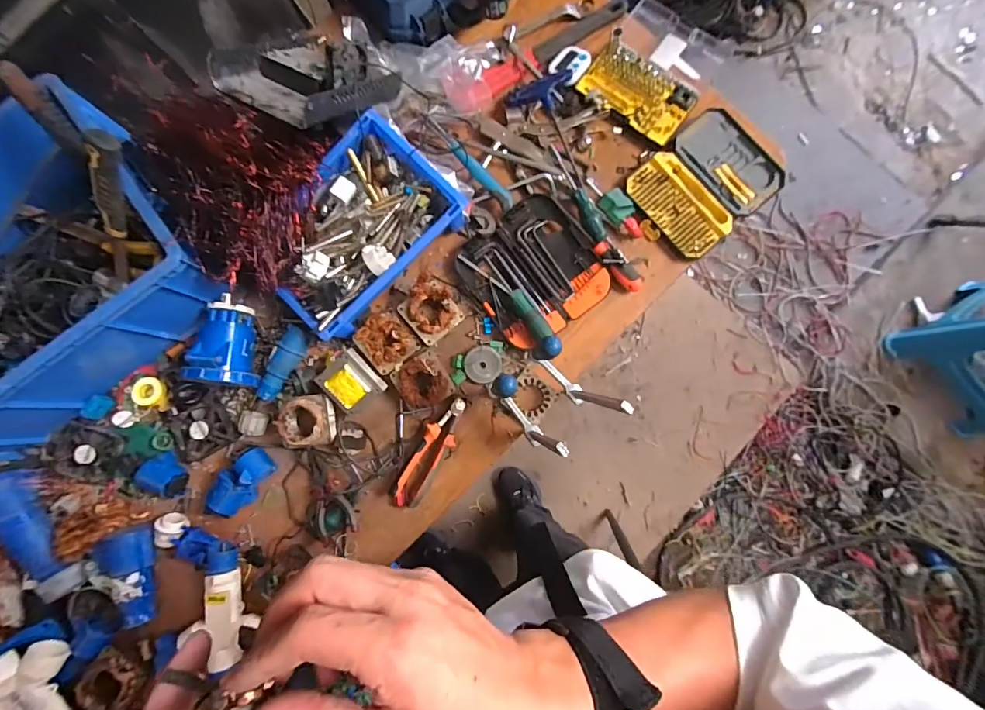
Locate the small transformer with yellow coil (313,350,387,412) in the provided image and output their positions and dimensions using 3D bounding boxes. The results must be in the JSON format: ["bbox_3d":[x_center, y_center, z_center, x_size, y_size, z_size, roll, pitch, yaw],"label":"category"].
[{"bbox_3d":[-0.229,0.045,0.703,0.084,0.051,0.083,-39,83,-3],"label":"small transformer with yellow coil"}]

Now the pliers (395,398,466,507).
[{"bbox_3d":[-0.100,0.158,0.713,0.047,0.026,0.191,31,85,6],"label":"pliers"}]

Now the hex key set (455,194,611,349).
[{"bbox_3d":[0.069,-0.142,0.746,0.209,0.034,0.215,-37,83,-3],"label":"hex key set"}]

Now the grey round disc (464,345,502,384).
[{"bbox_3d":[-0.016,0.016,0.731,0.061,0.011,0.062,0,82,2],"label":"grey round disc"}]

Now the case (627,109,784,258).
[{"bbox_3d":[0.367,-0.298,0.752,0.223,0.026,0.183,-42,83,-3],"label":"case"}]

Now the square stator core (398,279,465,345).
[{"bbox_3d":[-0.101,-0.075,0.723,0.087,0.049,0.093,-40,83,-3],"label":"square stator core"}]

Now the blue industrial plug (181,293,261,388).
[{"bbox_3d":[-0.413,-0.021,0.689,0.083,0.089,0.135,3,83,3],"label":"blue industrial plug"}]

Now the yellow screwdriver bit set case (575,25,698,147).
[{"bbox_3d":[0.255,-0.463,0.764,0.187,0.033,0.108,36,85,6],"label":"yellow screwdriver bit set case"}]

